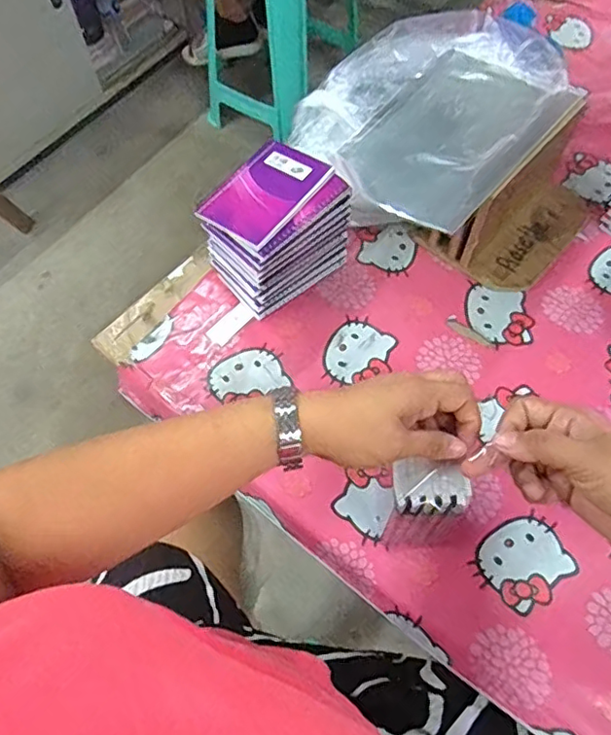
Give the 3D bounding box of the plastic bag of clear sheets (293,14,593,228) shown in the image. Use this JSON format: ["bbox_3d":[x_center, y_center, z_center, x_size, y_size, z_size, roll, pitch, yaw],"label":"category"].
[{"bbox_3d":[0.148,-0.287,0.663,0.289,0.066,0.255,-36,68,-16],"label":"plastic bag of clear sheets"}]

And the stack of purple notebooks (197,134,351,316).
[{"bbox_3d":[-0.034,-0.152,0.641,0.141,0.113,0.108,-40,69,-18],"label":"stack of purple notebooks"}]

